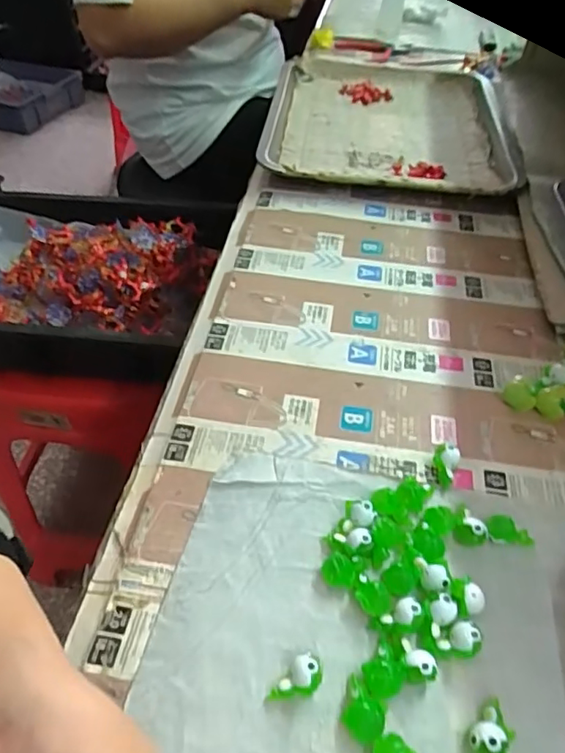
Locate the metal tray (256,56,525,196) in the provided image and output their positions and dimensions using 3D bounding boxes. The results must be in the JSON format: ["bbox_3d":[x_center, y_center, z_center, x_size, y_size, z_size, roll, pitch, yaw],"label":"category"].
[{"bbox_3d":[0.118,-0.283,0.610,0.258,0.038,0.306,5,47,5],"label":"metal tray"}]

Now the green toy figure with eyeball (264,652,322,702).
[{"bbox_3d":[0.007,0.136,0.244,0.024,0.016,0.014,-33,55,-27],"label":"green toy figure with eyeball"}]

